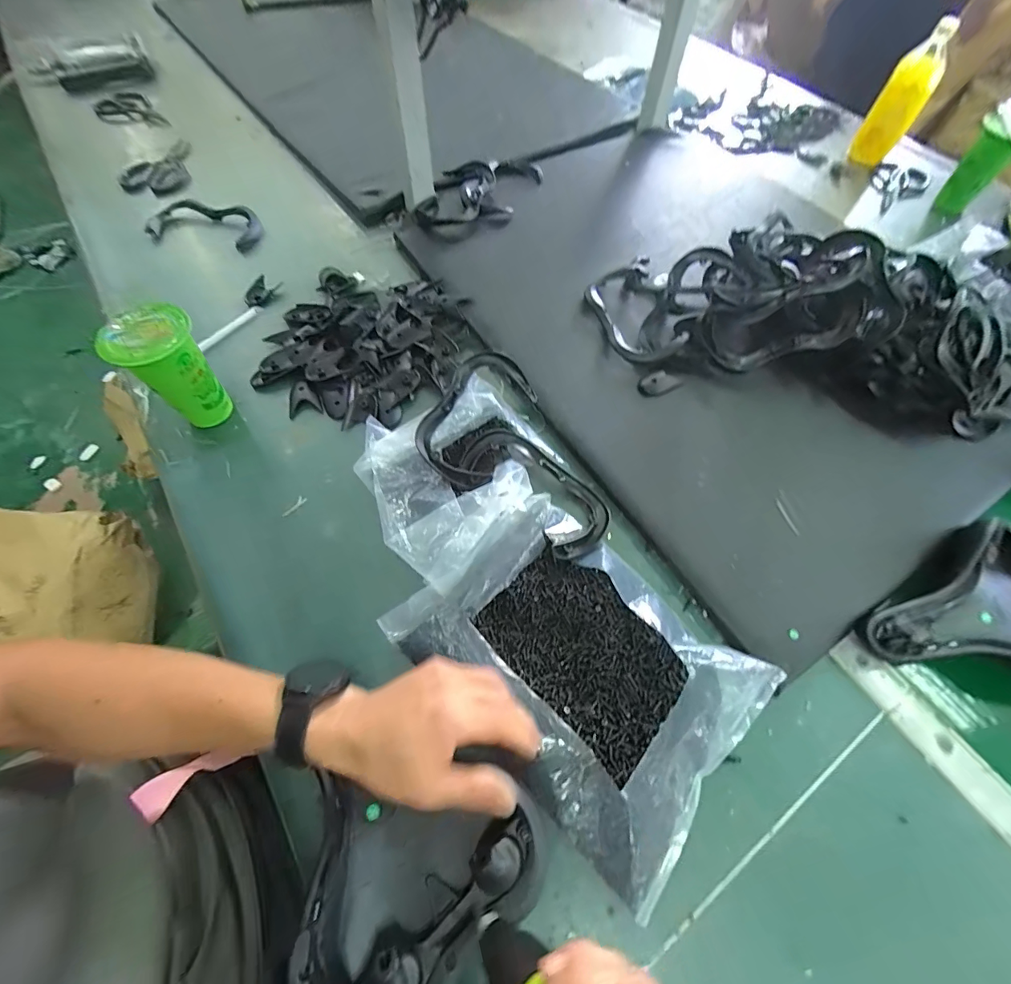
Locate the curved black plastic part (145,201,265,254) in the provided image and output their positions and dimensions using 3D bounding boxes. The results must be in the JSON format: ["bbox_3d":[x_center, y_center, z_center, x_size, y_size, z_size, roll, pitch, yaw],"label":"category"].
[{"bbox_3d":[-0.511,-0.457,0.759,0.184,0.039,0.079,6,62,2],"label":"curved black plastic part"}]

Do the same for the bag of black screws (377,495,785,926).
[{"bbox_3d":[0.067,0.156,0.421,0.297,0.043,0.215,41,68,19],"label":"bag of black screws"}]

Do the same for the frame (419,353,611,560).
[{"bbox_3d":[-0.003,-0.043,0.521,0.168,0.038,0.282,-23,64,-14],"label":"frame"}]

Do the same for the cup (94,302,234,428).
[{"bbox_3d":[-0.378,-0.140,0.522,0.081,0.146,0.083,1,61,-1],"label":"cup"}]

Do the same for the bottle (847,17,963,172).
[{"bbox_3d":[0.790,-0.782,0.890,0.080,0.203,0.081,31,64,14],"label":"bottle"}]

